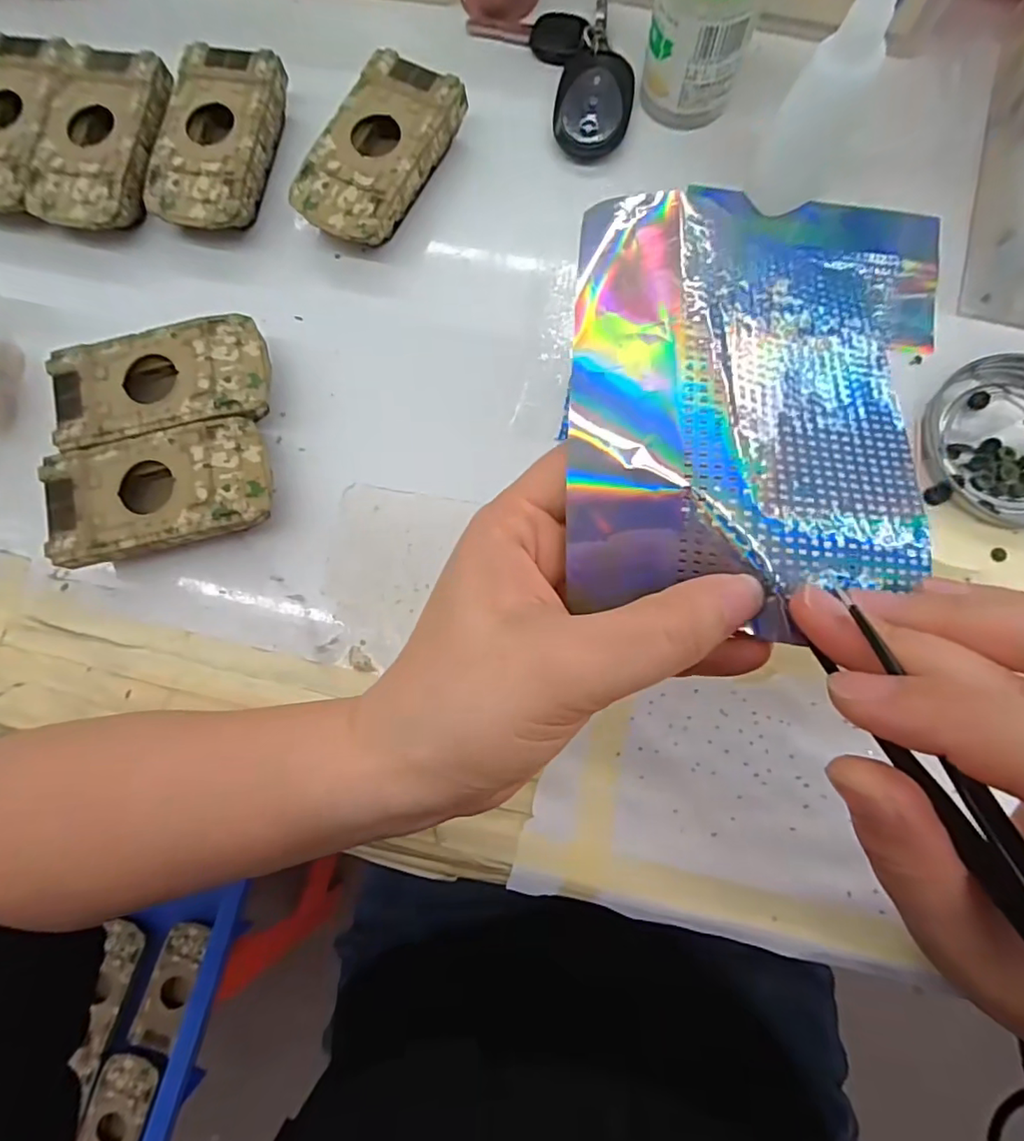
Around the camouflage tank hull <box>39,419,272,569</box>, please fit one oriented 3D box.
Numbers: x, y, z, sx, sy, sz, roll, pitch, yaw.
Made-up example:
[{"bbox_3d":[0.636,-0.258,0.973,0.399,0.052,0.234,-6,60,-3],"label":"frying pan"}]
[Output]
[{"bbox_3d":[-0.156,-0.035,0.253,0.096,0.025,0.051,-13,80,1],"label":"camouflage tank hull"}]

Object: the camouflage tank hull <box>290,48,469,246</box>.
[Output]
[{"bbox_3d":[-0.067,-0.206,0.279,0.051,0.025,0.094,27,83,7],"label":"camouflage tank hull"}]

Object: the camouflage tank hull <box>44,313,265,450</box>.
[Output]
[{"bbox_3d":[-0.161,-0.085,0.262,0.096,0.025,0.051,-13,80,1],"label":"camouflage tank hull"}]

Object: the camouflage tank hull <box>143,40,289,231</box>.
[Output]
[{"bbox_3d":[-0.148,-0.216,0.283,0.051,0.024,0.095,7,81,4],"label":"camouflage tank hull"}]

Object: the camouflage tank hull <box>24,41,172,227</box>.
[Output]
[{"bbox_3d":[-0.209,-0.218,0.287,0.057,0.025,0.096,4,81,4],"label":"camouflage tank hull"}]

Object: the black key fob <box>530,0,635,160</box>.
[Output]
[{"bbox_3d":[0.039,-0.261,0.291,0.044,0.013,0.088,-12,80,1],"label":"black key fob"}]

